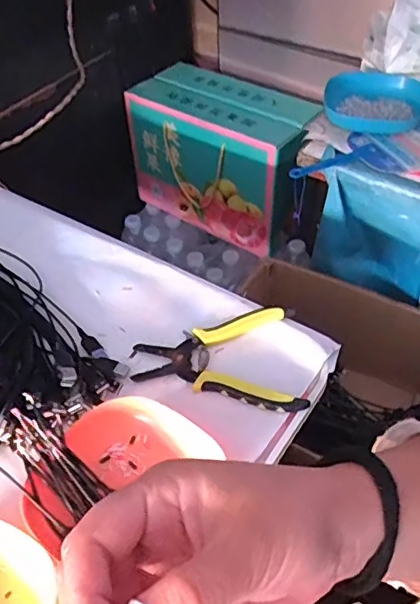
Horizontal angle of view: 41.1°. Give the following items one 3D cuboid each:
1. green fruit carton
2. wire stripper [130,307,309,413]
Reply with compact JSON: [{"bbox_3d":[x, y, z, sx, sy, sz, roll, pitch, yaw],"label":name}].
[{"bbox_3d":[0.026,-0.271,1.051,0.325,0.231,0.160,31,55,26],"label":"green fruit carton"},{"bbox_3d":[0.014,0.044,0.534,0.158,0.009,0.111,8,48,9],"label":"wire stripper"}]

